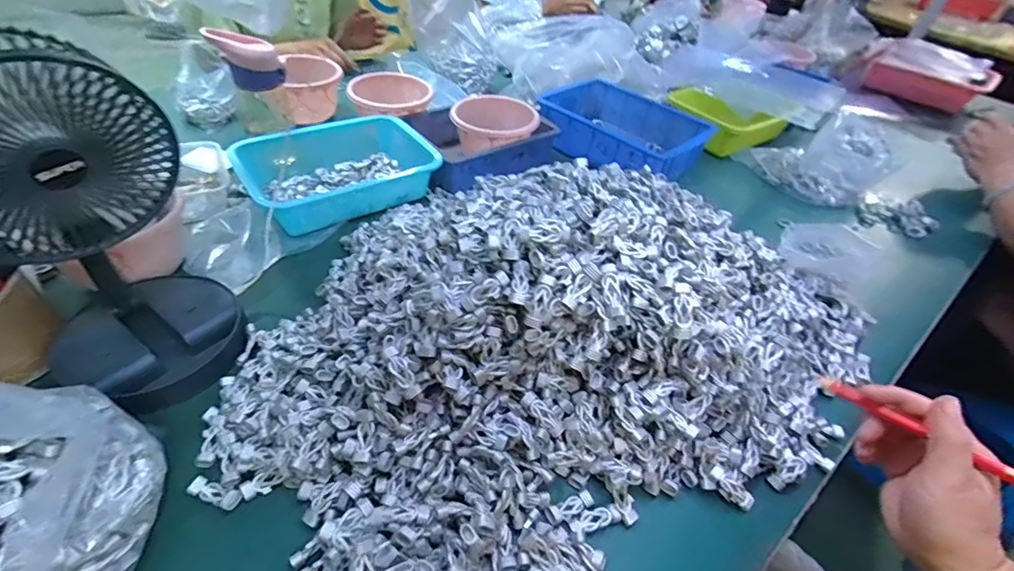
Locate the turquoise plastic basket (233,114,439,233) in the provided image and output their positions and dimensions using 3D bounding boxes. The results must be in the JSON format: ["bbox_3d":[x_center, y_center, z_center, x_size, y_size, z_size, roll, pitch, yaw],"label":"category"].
[{"bbox_3d":[-0.257,-0.183,0.694,0.260,0.073,0.198,-18,49,-24],"label":"turquoise plastic basket"}]

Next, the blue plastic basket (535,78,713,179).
[{"bbox_3d":[0.204,-0.299,0.856,0.308,0.078,0.195,37,51,28],"label":"blue plastic basket"}]

